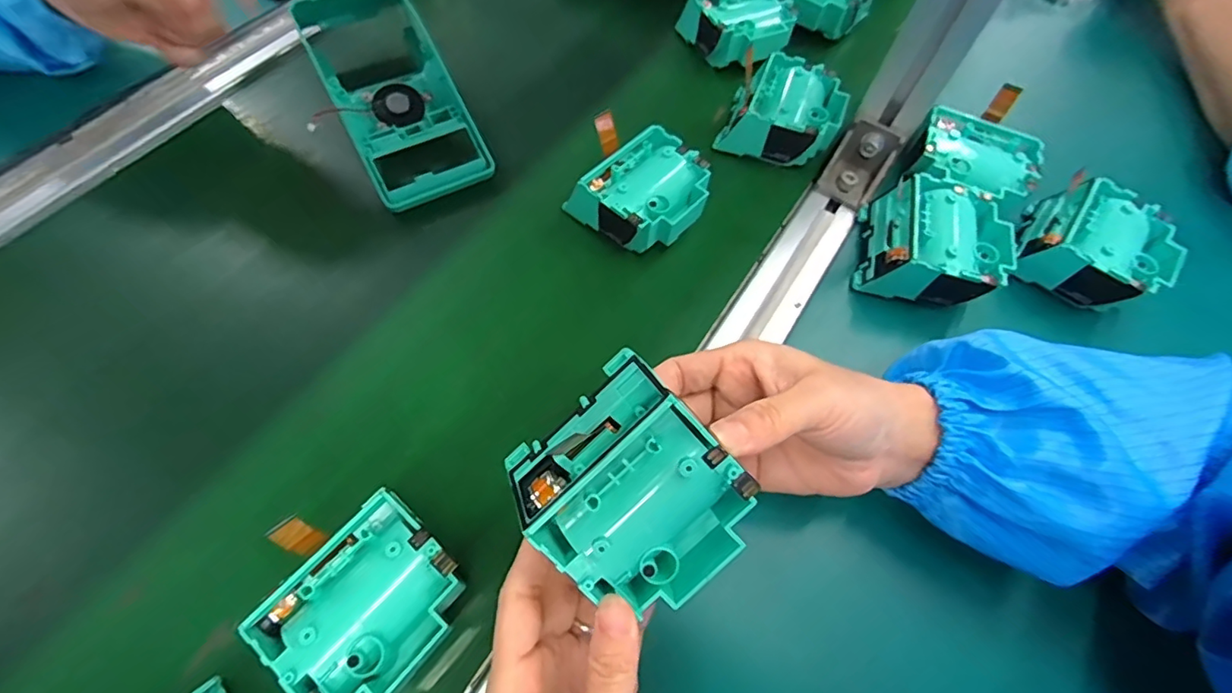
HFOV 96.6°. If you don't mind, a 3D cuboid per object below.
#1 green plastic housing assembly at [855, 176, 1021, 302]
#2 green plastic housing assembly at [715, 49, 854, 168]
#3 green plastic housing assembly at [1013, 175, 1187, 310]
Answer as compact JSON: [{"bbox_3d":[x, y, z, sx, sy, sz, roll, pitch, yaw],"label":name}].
[{"bbox_3d":[0.200,-0.063,0.350,0.079,0.042,0.073,16,63,5],"label":"green plastic housing assembly"},{"bbox_3d":[0.122,-0.172,0.407,0.083,0.040,0.077,22,64,8],"label":"green plastic housing assembly"},{"bbox_3d":[0.309,-0.064,0.353,0.075,0.036,0.075,31,65,12],"label":"green plastic housing assembly"}]

